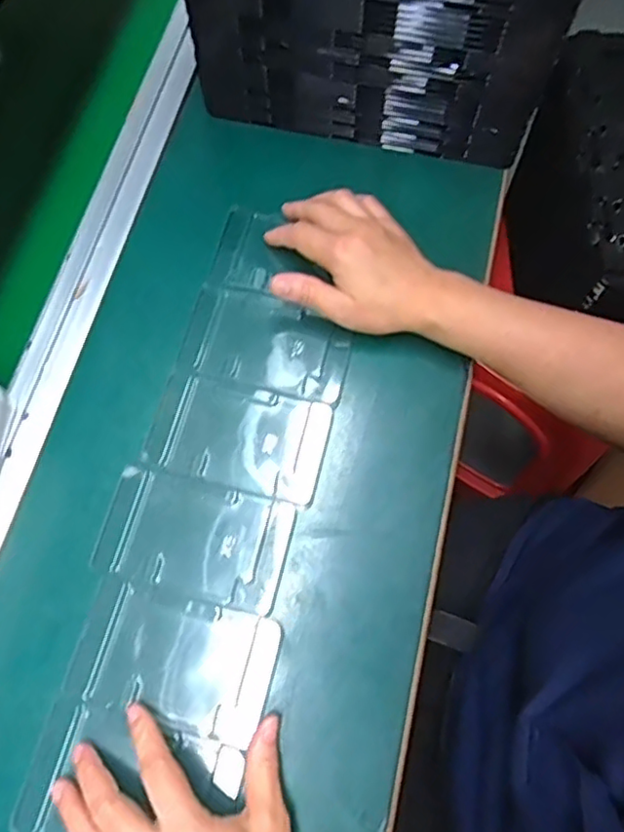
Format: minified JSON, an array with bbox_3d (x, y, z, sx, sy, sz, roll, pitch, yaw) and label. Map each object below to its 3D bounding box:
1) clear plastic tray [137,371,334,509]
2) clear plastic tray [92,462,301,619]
[{"bbox_3d":[-0.053,0.015,0.464,0.124,0.004,0.076,13,71,3],"label":"clear plastic tray"},{"bbox_3d":[-0.081,0.085,0.440,0.126,0.004,0.073,14,72,4],"label":"clear plastic tray"}]

